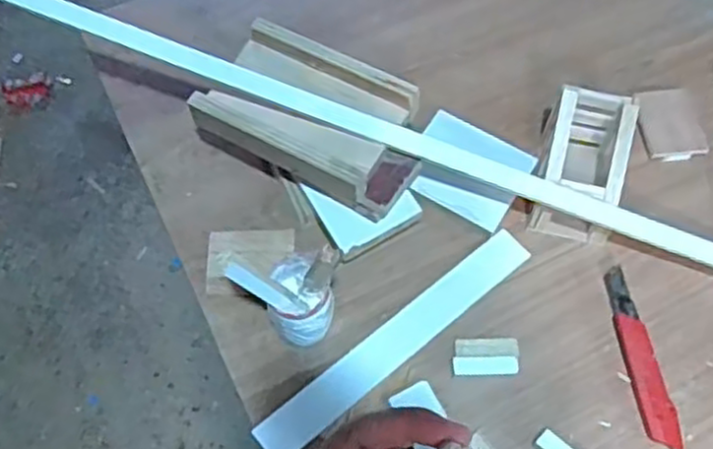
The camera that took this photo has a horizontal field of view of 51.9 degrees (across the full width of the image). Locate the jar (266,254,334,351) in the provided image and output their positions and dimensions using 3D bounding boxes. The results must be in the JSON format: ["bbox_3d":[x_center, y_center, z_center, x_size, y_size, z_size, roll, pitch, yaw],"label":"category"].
[{"bbox_3d":[-0.050,0.080,0.718,0.061,0.099,0.073,0,62,1],"label":"jar"}]

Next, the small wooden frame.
[{"bbox_3d":[0.241,-0.065,0.784,0.079,0.113,0.129,11,63,6],"label":"small wooden frame"}]

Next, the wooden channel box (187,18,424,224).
[{"bbox_3d":[-0.041,-0.112,0.757,0.224,0.066,0.148,30,67,14],"label":"wooden channel box"}]

